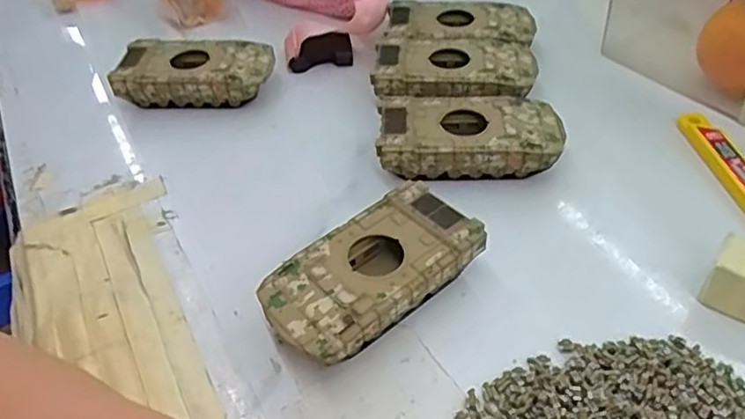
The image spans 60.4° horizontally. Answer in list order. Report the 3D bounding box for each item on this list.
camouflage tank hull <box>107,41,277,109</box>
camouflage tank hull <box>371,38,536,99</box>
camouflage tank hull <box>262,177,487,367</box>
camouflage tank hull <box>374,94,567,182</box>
[{"bbox_3d":[-0.112,-0.086,0.411,0.094,0.026,0.046,2,44,7],"label":"camouflage tank hull"},{"bbox_3d":[0.051,-0.082,0.395,0.095,0.027,0.055,2,44,7],"label":"camouflage tank hull"},{"bbox_3d":[0.000,0.030,0.285,0.096,0.027,0.049,-32,50,-26],"label":"camouflage tank hull"},{"bbox_3d":[0.053,-0.039,0.352,0.095,0.027,0.050,-3,44,2],"label":"camouflage tank hull"}]

